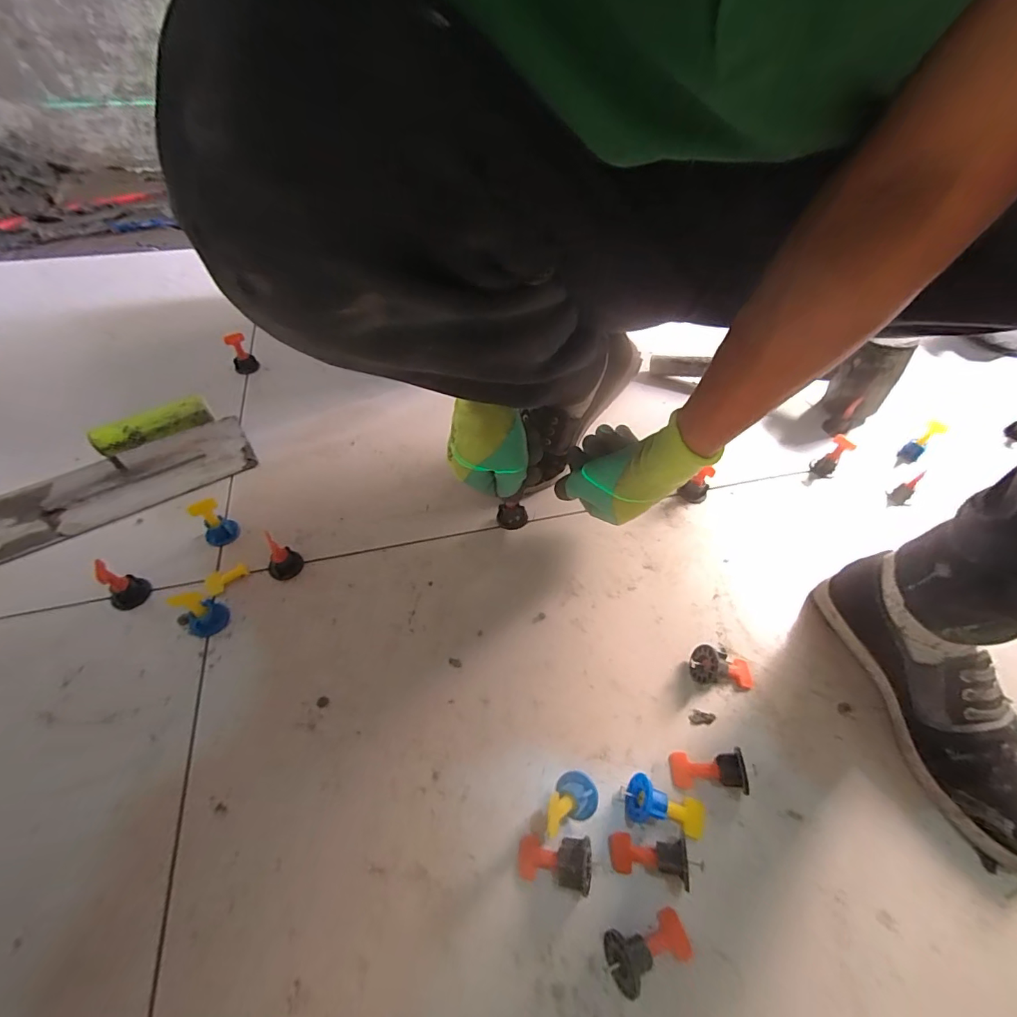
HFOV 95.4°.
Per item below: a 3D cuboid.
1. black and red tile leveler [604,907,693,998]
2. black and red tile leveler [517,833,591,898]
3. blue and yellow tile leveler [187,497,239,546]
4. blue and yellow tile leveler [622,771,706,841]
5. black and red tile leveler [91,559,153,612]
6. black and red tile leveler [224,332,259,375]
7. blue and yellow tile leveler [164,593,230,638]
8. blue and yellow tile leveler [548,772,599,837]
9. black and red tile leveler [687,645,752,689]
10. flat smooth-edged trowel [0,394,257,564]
[{"bbox_3d":[0.093,0.290,0.305,0.057,0.030,0.029,-12,55,-10],"label":"black and red tile leveler"},{"bbox_3d":[0.034,0.251,0.332,0.052,0.026,0.031,11,52,6],"label":"black and red tile leveler"},{"bbox_3d":[-0.309,0.014,0.484,0.029,0.052,0.031,36,59,23],"label":"blue and yellow tile leveler"},{"bbox_3d":[0.124,0.232,0.359,0.063,0.029,0.031,20,55,-2],"label":"blue and yellow tile leveler"},{"bbox_3d":[-0.368,0.072,0.437,0.028,0.047,0.032,23,55,15],"label":"black and red tile leveler"},{"bbox_3d":[-0.390,-0.224,0.674,0.032,0.066,0.030,-26,58,-21],"label":"black and red tile leveler"},{"bbox_3d":[-0.291,0.091,0.423,0.040,0.053,0.032,18,54,12],"label":"blue and yellow tile leveler"},{"bbox_3d":[0.044,0.219,0.349,0.046,0.042,0.033,-16,54,-14],"label":"blue and yellow tile leveler"},{"bbox_3d":[0.199,0.146,0.432,0.057,0.031,0.037,12,53,-7],"label":"black and red tile leveler"},{"bbox_3d":[-0.448,-0.049,0.522,0.268,0.092,0.109,-30,59,-23],"label":"flat smooth-edged trowel"}]

